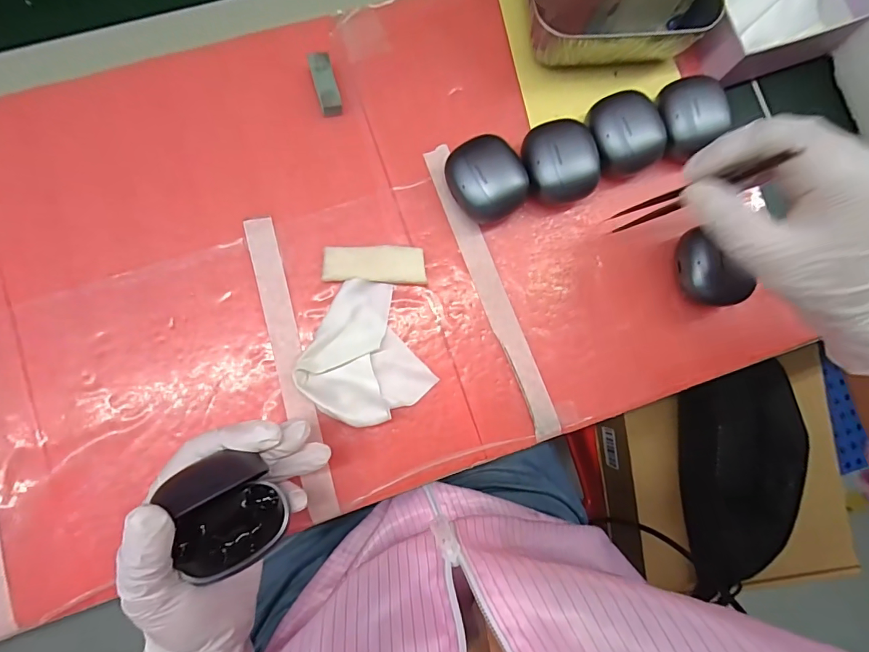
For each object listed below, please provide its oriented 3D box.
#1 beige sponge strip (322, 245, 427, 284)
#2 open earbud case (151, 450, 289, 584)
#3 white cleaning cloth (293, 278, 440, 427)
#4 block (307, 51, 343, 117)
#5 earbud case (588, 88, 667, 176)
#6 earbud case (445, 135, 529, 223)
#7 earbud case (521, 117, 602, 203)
[{"bbox_3d":[-0.040,-0.042,0.300,0.068,0.004,0.024,1,94,-7],"label":"beige sponge strip"},{"bbox_3d":[-0.108,0.097,0.223,0.048,0.031,0.056,-18,85,-5],"label":"open earbud case"},{"bbox_3d":[-0.052,0.020,0.289,0.078,0.025,0.089,-27,86,-6],"label":"white cleaning cloth"},{"bbox_3d":[-0.077,-0.171,0.312,0.015,0.016,0.043,-15,85,-5],"label":"block"},{"bbox_3d":[0.134,-0.137,0.314,0.050,0.027,0.053,-6,84,-4],"label":"earbud case"},{"bbox_3d":[0.036,-0.100,0.303,0.048,0.031,0.052,-27,86,-6],"label":"earbud case"},{"bbox_3d":[0.088,-0.114,0.309,0.050,0.029,0.055,-19,85,-5],"label":"earbud case"}]

